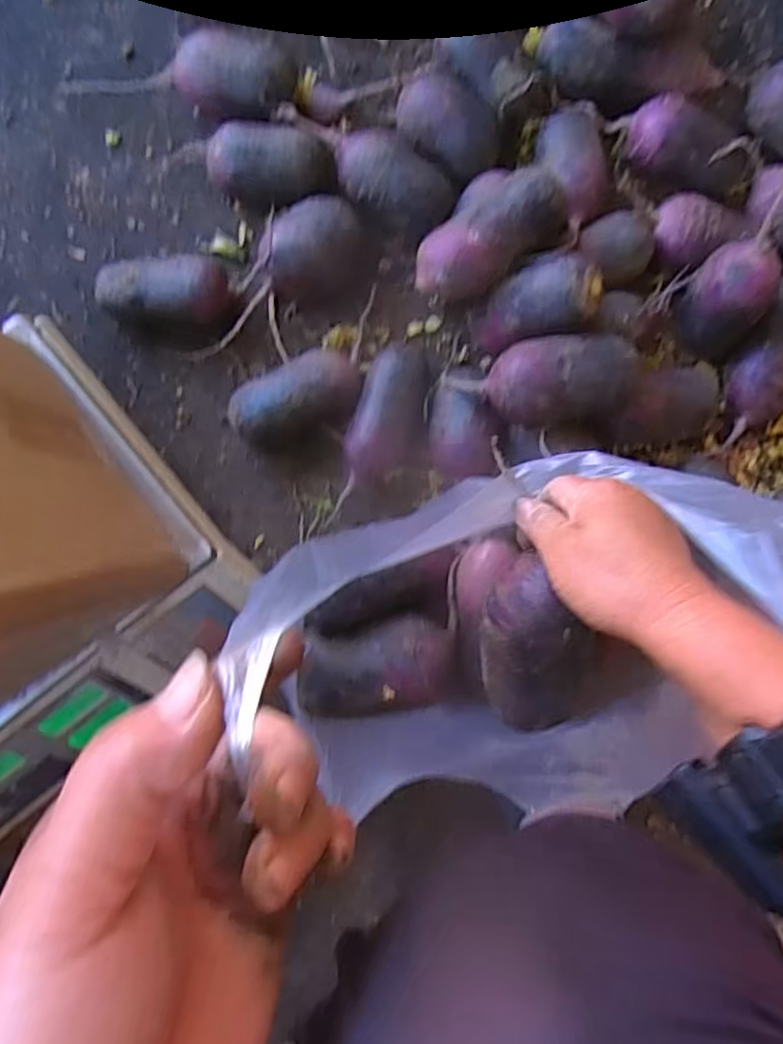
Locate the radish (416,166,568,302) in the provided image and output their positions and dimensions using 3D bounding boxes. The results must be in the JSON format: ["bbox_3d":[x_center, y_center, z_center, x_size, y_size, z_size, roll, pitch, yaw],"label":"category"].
[{"bbox_3d":[0.076,-0.224,0.542,0.129,0.059,0.056,-32,91,-3],"label":"radish"}]

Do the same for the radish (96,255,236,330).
[{"bbox_3d":[-0.194,-0.198,0.595,0.119,0.052,0.062,0,89,-3],"label":"radish"}]

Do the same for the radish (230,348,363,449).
[{"bbox_3d":[-0.085,-0.111,0.596,0.120,0.052,0.063,-22,90,-3],"label":"radish"}]

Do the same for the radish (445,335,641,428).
[{"bbox_3d":[0.130,-0.112,0.543,0.146,0.057,0.064,-4,89,-3],"label":"radish"}]

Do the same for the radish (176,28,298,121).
[{"bbox_3d":[-0.135,-0.389,0.596,0.107,0.067,0.074,21,88,-3],"label":"radish"}]

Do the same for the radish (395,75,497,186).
[{"bbox_3d":[0.049,-0.346,0.594,0.093,0.059,0.060,35,87,-2],"label":"radish"}]

